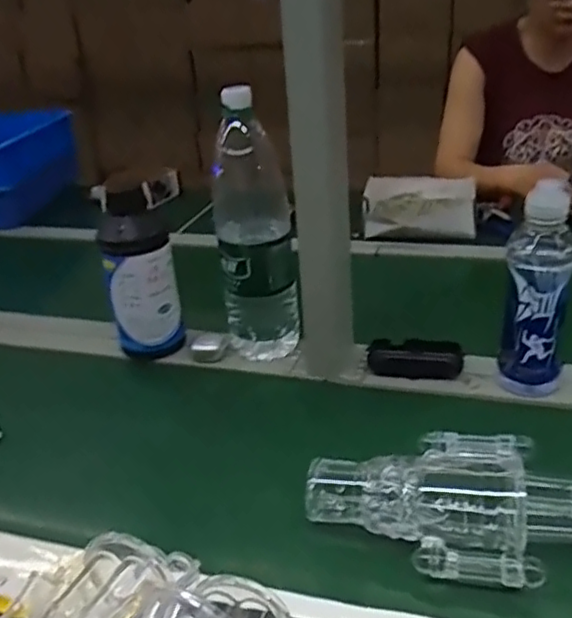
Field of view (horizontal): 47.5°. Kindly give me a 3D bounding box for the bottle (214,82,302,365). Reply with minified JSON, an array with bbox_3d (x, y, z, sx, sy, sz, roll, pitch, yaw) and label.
[{"bbox_3d":[-0.037,-0.087,0.783,0.093,0.320,0.075,-4,28,1],"label":"bottle"}]

